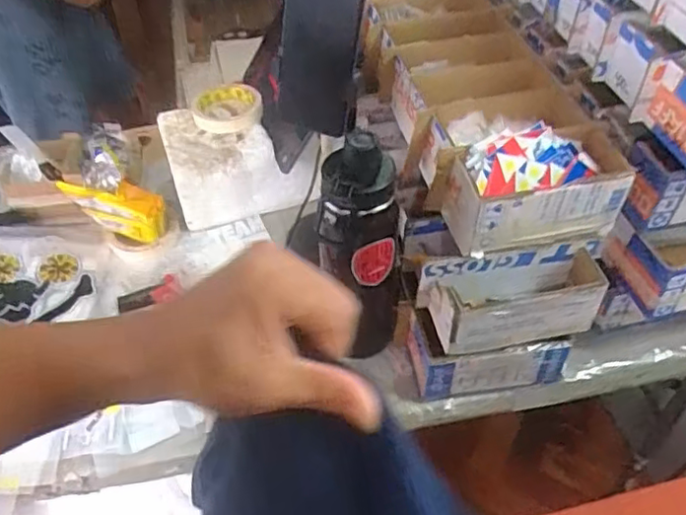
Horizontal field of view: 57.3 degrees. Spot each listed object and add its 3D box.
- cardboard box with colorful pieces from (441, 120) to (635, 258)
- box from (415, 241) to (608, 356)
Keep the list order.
[{"bbox_3d":[0.184,-0.066,0.608,0.156,0.079,0.081,-10,48,-9],"label":"cardboard box with colorful pieces"},{"bbox_3d":[0.173,0.038,0.625,0.179,0.073,0.072,-10,47,-9],"label":"box"}]

